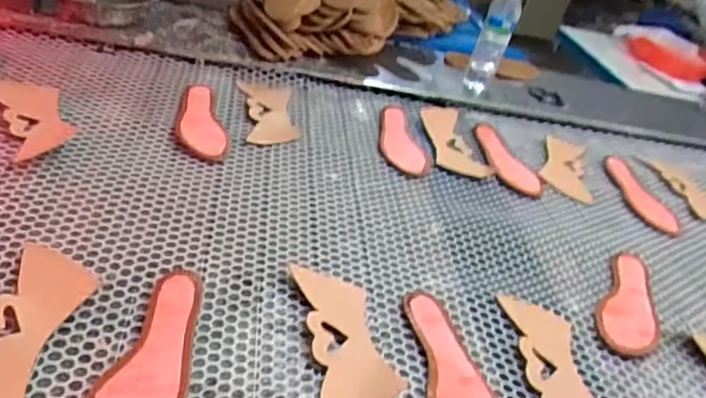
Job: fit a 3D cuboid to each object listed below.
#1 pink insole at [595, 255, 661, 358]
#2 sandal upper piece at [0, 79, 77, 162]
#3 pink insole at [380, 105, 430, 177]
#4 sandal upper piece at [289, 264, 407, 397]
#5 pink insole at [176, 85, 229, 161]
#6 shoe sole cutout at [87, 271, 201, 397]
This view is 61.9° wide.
[{"bbox_3d":[0.378,0.138,0.792,0.078,0.016,0.217,21,36,24],"label":"pink insole"},{"bbox_3d":[-0.440,-0.117,0.811,0.083,0.010,0.185,-16,50,-34],"label":"sandal upper piece"},{"bbox_3d":[0.076,-0.104,1.009,0.070,0.007,0.206,-6,41,-13],"label":"pink insole"},{"bbox_3d":[-0.008,0.147,0.623,0.085,0.009,0.209,5,34,-18],"label":"sandal upper piece"},{"bbox_3d":[-0.238,-0.122,0.904,0.068,0.006,0.205,-5,41,-22],"label":"pink insole"},{"bbox_3d":[-0.187,0.149,0.550,0.077,0.010,0.213,13,37,-6],"label":"shoe sole cutout"}]

